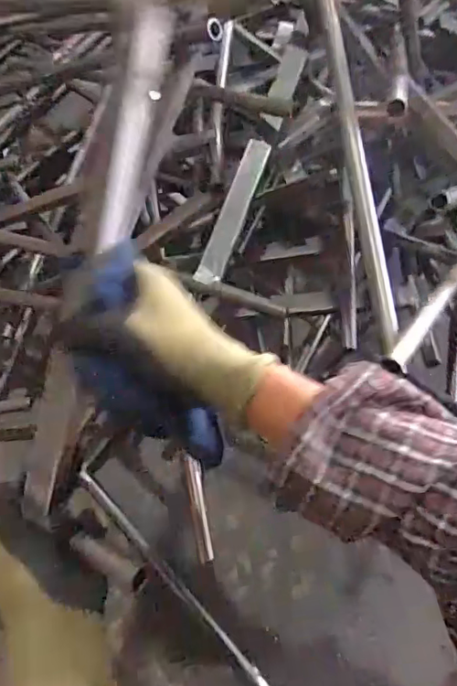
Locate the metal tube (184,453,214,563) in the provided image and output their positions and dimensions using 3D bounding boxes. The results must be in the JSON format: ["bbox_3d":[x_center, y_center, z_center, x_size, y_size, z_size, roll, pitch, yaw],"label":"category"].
[{"bbox_3d":[-0.036,0.206,0.669,0.020,0.018,0.119,-10,65,-3],"label":"metal tube"}]

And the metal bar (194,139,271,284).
[{"bbox_3d":[0.007,-0.152,0.634,0.028,0.017,0.179,20,84,10],"label":"metal bar"}]

